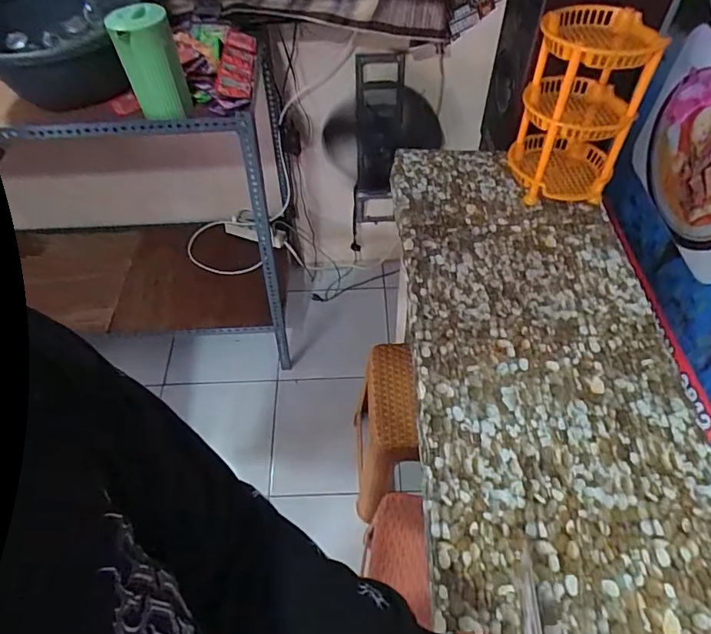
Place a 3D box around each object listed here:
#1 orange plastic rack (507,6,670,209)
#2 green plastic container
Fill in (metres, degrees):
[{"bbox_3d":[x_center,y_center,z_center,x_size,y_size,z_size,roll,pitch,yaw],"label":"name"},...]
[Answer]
[{"bbox_3d":[0.463,-0.440,1.058,0.211,0.322,0.233,11,55,11],"label":"orange plastic rack"},{"bbox_3d":[-0.382,-0.471,0.950,0.102,0.188,0.089,-21,55,-12],"label":"green plastic container"}]

